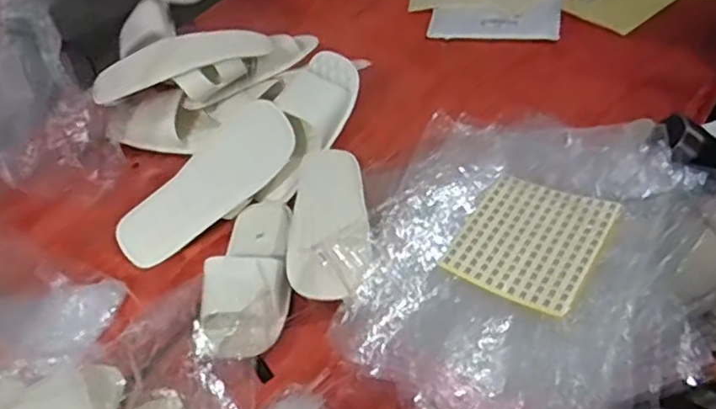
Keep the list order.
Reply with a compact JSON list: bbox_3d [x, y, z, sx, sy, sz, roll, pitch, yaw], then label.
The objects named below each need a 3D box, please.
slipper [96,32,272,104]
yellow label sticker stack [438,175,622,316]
[{"bbox_3d":[-0.253,-0.201,0.926,0.260,0.060,0.078,-19,45,-5],"label":"slipper"},{"bbox_3d":[0.207,0.041,0.756,0.157,0.014,0.170,20,55,33],"label":"yellow label sticker stack"}]

